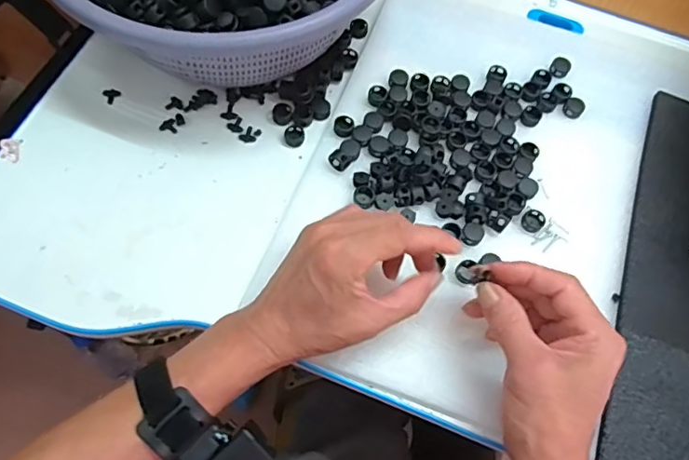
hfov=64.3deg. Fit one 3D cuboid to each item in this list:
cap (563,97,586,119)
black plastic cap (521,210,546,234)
[{"bbox_3d":[0.201,-0.107,0.480,0.017,0.006,0.019,31,68,10],"label":"cap"},{"bbox_3d":[0.149,-0.007,0.433,0.018,0.010,0.016,14,66,2],"label":"black plastic cap"}]

